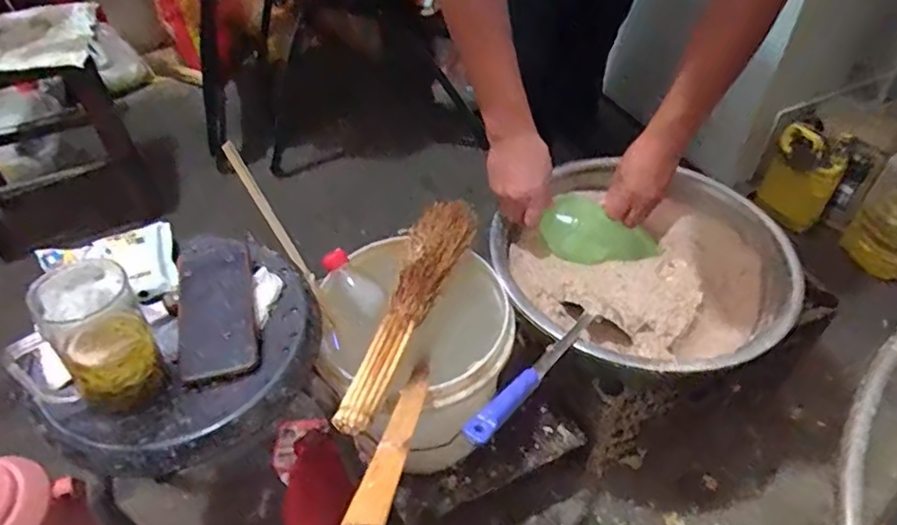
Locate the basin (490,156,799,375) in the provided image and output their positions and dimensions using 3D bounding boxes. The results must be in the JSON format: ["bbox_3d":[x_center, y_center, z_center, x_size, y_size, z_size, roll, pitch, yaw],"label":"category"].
[{"bbox_3d":[0.283,0.015,0.859,0.363,0.122,0.401,32,54,28],"label":"basin"}]

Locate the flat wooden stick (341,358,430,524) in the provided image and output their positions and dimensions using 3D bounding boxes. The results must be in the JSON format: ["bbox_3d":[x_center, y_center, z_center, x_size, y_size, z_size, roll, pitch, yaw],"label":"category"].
[{"bbox_3d":[-0.044,0.153,0.568,0.030,0.012,0.339,3,8,4],"label":"flat wooden stick"}]

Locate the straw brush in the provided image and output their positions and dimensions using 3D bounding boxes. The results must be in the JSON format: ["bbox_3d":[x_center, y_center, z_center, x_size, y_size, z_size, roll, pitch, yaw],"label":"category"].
[{"bbox_3d":[-0.051,0.045,0.712,0.069,0.037,0.339,15,48,16],"label":"straw brush"}]

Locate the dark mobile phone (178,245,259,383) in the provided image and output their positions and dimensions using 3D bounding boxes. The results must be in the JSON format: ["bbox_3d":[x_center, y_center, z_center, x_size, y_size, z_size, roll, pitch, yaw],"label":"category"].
[{"bbox_3d":[-0.249,0.048,0.639,0.080,0.010,0.161,-17,57,-1],"label":"dark mobile phone"}]

